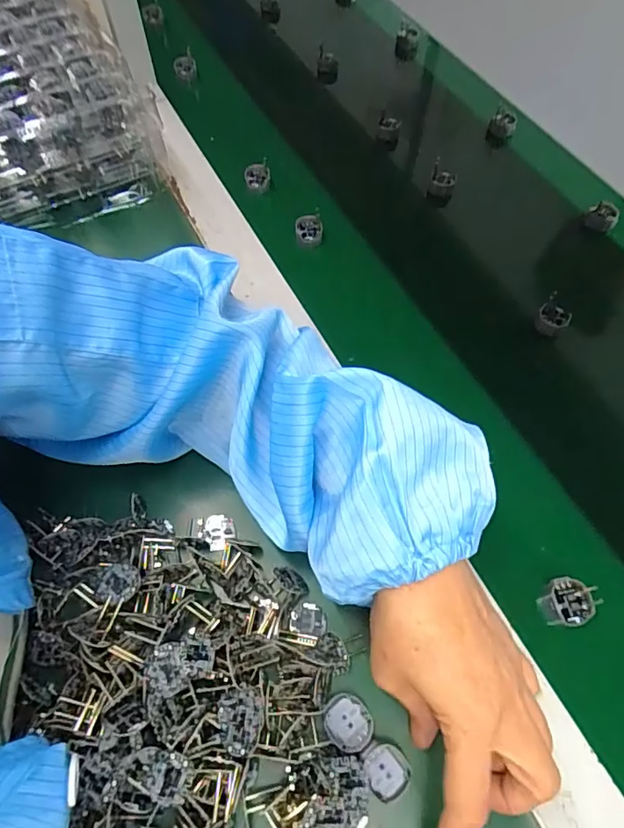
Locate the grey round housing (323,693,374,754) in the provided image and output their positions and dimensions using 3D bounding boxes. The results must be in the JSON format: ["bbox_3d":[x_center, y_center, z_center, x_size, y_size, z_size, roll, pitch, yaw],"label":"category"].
[{"bbox_3d":[0.021,0.176,0.289,0.027,0.005,0.029,-21,64,-10],"label":"grey round housing"}]

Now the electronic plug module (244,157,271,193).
[{"bbox_3d":[-0.058,-0.251,0.537,0.025,0.024,0.018,-10,63,-5],"label":"electronic plug module"}]

